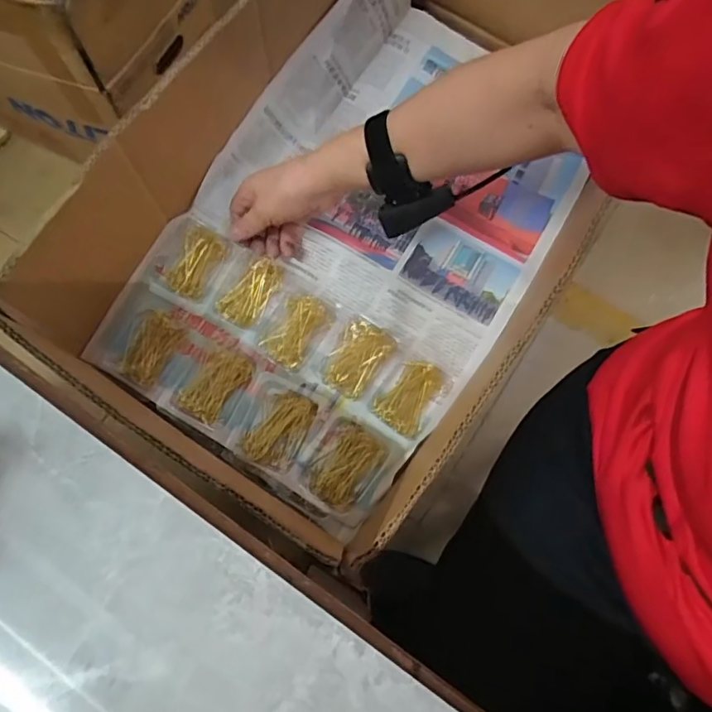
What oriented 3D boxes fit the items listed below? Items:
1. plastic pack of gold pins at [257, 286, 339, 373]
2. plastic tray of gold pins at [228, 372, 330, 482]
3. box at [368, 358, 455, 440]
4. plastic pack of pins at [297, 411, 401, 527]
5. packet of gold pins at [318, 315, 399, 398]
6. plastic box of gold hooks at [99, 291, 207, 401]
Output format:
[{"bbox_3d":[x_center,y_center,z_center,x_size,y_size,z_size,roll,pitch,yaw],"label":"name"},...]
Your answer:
[{"bbox_3d":[-0.059,-0.030,0.521,0.054,0.020,0.078,30,74,7],"label":"plastic pack of gold pins"},{"bbox_3d":[-0.075,0.066,0.502,0.074,0.025,0.082,25,73,6],"label":"plastic tray of gold pins"},{"bbox_3d":[0.053,0.038,0.511,0.054,0.023,0.074,36,75,9],"label":"box"},{"bbox_3d":[-0.008,0.105,0.497,0.073,0.017,0.085,31,74,7],"label":"plastic pack of pins"},{"bbox_3d":[0.000,-0.001,0.512,0.055,0.021,0.080,32,74,8],"label":"packet of gold pins"},{"bbox_3d":[-0.203,-0.012,0.528,0.070,0.028,0.089,27,73,6],"label":"plastic box of gold hooks"}]

